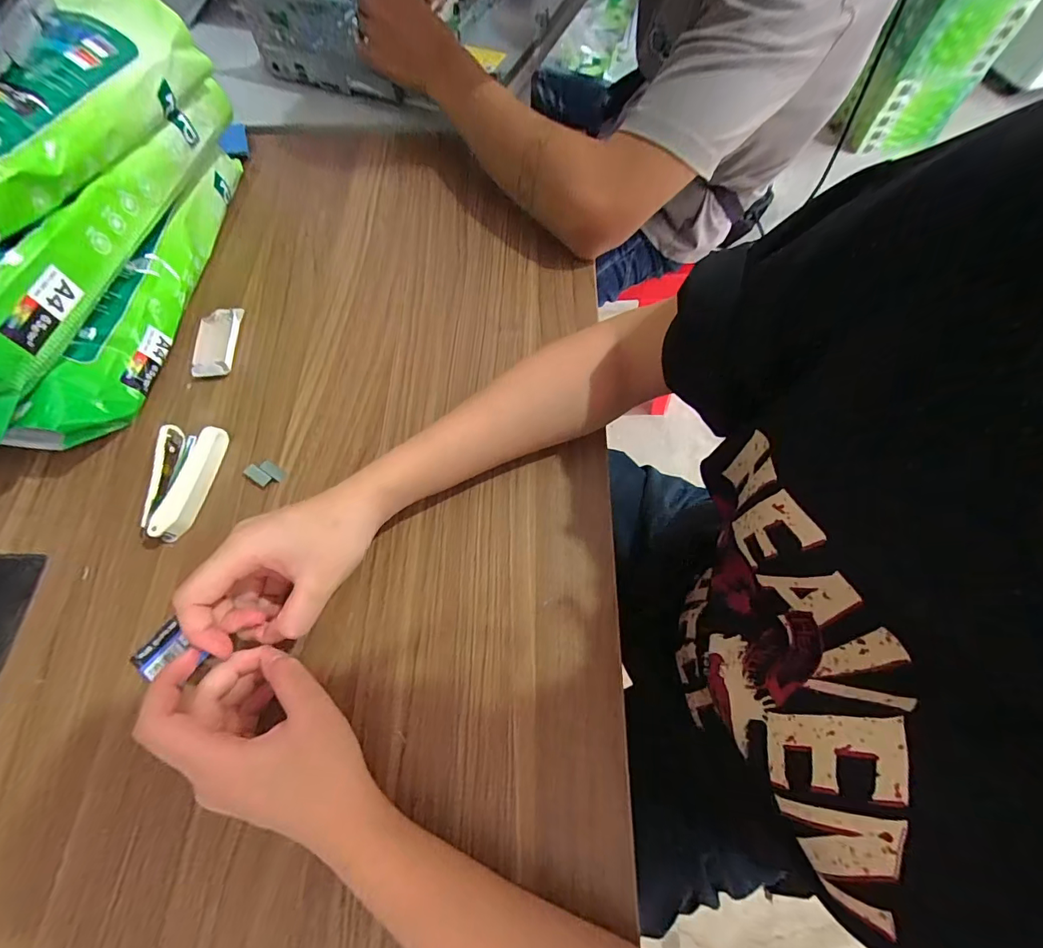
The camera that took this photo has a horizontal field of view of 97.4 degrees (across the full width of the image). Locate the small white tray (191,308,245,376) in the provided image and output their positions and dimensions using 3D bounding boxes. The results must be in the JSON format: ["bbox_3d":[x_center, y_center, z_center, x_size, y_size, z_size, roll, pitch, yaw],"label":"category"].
[{"bbox_3d":[-0.276,-0.120,0.415,0.034,0.008,0.074,-5,67,-1],"label":"small white tray"}]

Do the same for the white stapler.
[{"bbox_3d":[-0.262,0.007,0.357,0.049,0.018,0.092,1,67,2],"label":"white stapler"}]

